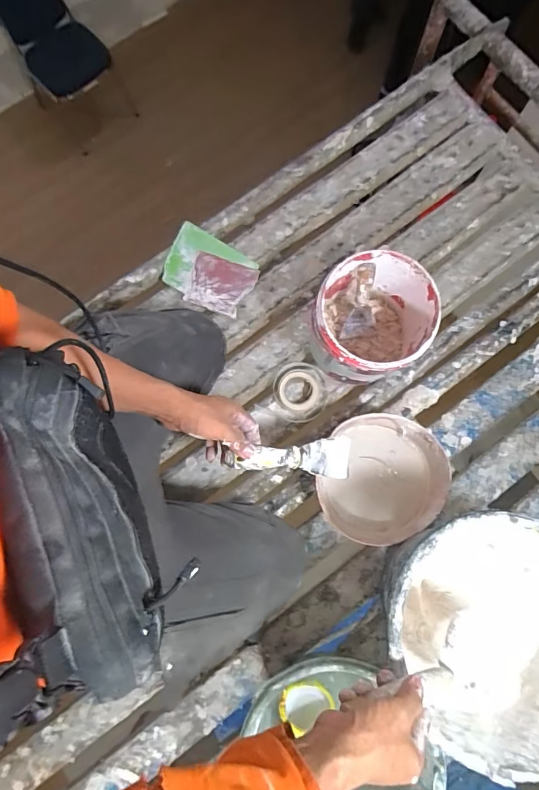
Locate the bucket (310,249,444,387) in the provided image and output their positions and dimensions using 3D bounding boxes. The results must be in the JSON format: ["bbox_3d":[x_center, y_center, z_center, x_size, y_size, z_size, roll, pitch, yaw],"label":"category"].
[{"bbox_3d":[0.161,-0.111,0.729,0.170,0.185,0.176,0,80,1],"label":"bucket"}]

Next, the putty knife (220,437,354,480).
[{"bbox_3d":[0.032,0.090,0.621,0.191,0.019,0.056,3,78,-26],"label":"putty knife"}]

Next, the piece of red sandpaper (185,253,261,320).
[{"bbox_3d":[-0.097,-0.212,0.849,0.123,0.011,0.102,19,80,4],"label":"piece of red sandpaper"}]

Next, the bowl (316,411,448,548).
[{"bbox_3d":[0.188,0.145,0.745,0.192,0.072,0.204,0,80,1],"label":"bowl"}]

